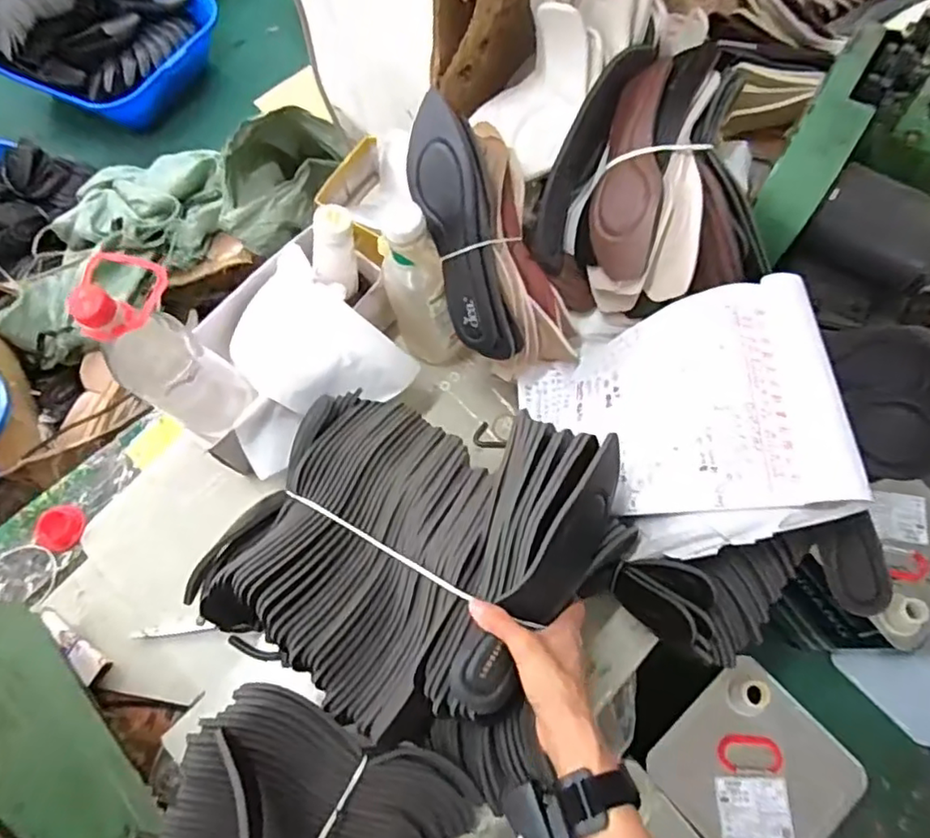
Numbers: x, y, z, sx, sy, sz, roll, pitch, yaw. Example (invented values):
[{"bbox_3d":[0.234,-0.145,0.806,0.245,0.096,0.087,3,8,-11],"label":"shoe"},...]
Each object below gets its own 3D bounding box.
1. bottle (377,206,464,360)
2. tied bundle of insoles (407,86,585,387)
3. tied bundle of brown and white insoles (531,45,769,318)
[{"bbox_3d":[-0.048,-0.123,0.666,0.065,0.231,0.084,-26,70,-8],"label":"bottle"},{"bbox_3d":[0.019,-0.178,0.624,0.118,0.111,0.289,-24,104,-7],"label":"tied bundle of insoles"},{"bbox_3d":[0.209,-0.249,0.651,0.213,0.126,0.253,19,71,9],"label":"tied bundle of brown and white insoles"}]

